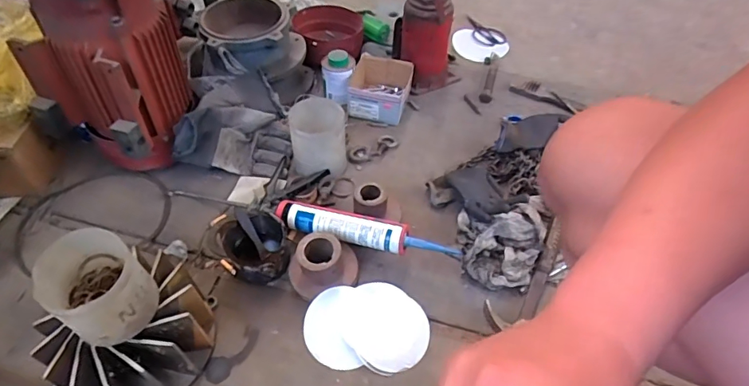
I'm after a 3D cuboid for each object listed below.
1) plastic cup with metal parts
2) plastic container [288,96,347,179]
[{"bbox_3d":[-0.362,0.126,0.627,0.115,0.102,0.107,0,48,0],"label":"plastic cup with metal parts"},{"bbox_3d":[-0.116,-0.112,1.006,0.112,0.127,0.128,-2,48,-2],"label":"plastic container"}]

